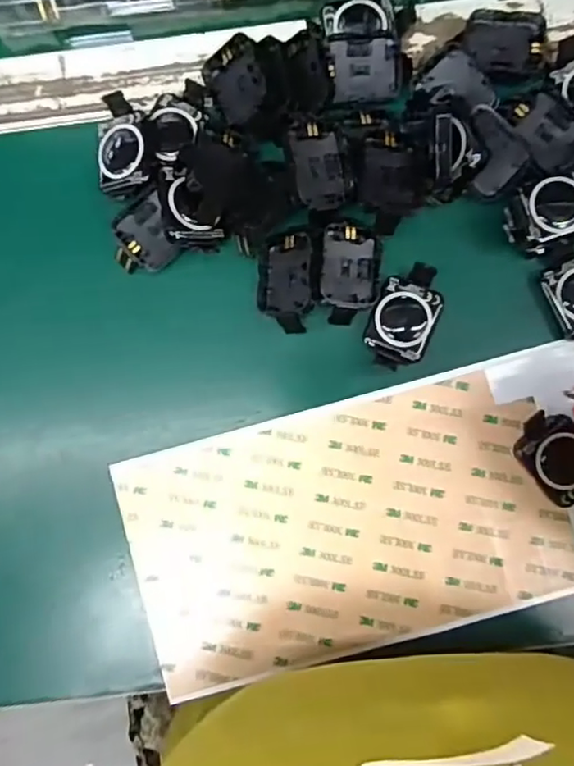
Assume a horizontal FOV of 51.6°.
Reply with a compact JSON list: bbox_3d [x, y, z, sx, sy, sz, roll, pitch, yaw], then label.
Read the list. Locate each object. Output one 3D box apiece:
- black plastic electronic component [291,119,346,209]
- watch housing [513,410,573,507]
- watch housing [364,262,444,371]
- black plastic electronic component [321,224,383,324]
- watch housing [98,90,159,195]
[{"bbox_3d":[0.015,-0.105,0.290,0.030,0.006,0.040,-14,99,-31],"label":"black plastic electronic component"},{"bbox_3d":[0.137,0.041,0.297,0.029,0.008,0.054,-38,84,24],"label":"watch housing"},{"bbox_3d":[0.060,-0.034,0.303,0.032,0.008,0.054,21,87,2],"label":"watch housing"},{"bbox_3d":[0.032,-0.055,0.299,0.030,0.010,0.048,3,89,3],"label":"black plastic electronic component"},{"bbox_3d":[-0.084,-0.123,0.310,0.031,0.020,0.049,-10,86,0],"label":"watch housing"}]

